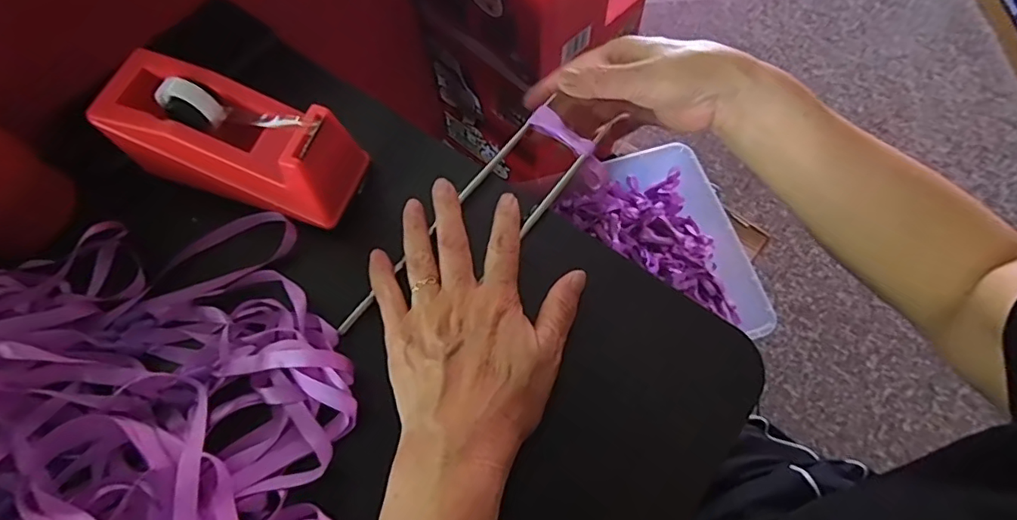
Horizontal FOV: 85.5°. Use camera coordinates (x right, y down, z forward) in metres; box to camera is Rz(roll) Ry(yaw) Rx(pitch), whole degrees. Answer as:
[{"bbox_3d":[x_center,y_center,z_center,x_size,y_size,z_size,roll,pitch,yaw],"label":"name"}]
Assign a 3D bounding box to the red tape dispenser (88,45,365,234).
[{"bbox_3d":[-0.174,-0.074,0.349,0.154,0.059,0.067,18,68,10],"label":"red tape dispenser"}]

